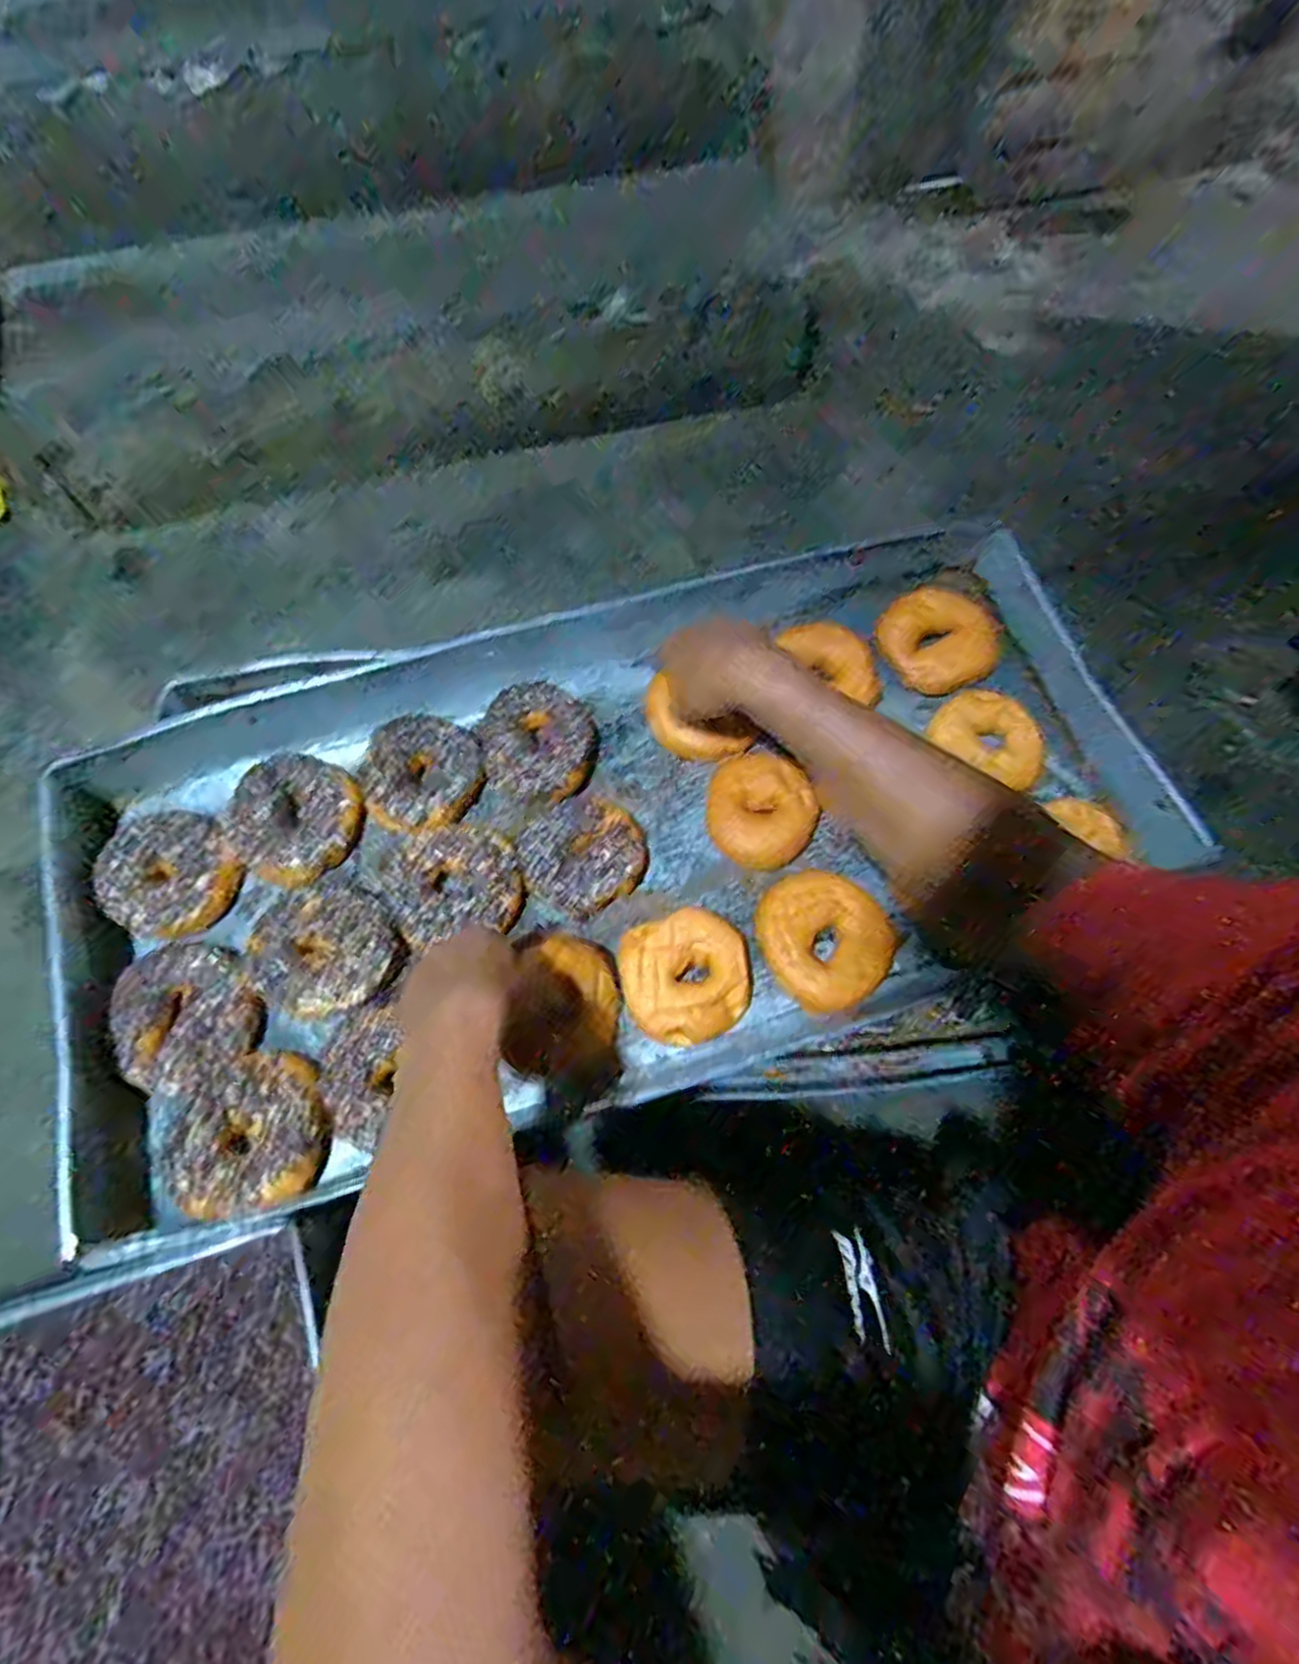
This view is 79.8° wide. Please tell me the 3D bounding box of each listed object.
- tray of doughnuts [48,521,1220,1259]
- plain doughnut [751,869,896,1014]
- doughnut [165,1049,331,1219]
[{"bbox_3d":[-0.023,-0.023,0.610,0.814,0.086,0.434,-14,65,-7],"label":"tray of doughnuts"},{"bbox_3d":[0.131,0.080,0.593,0.098,0.032,0.101,0,64,0],"label":"plain doughnut"},{"bbox_3d":[-0.264,0.198,0.512,0.098,0.024,0.094,-17,65,-9],"label":"doughnut"}]

